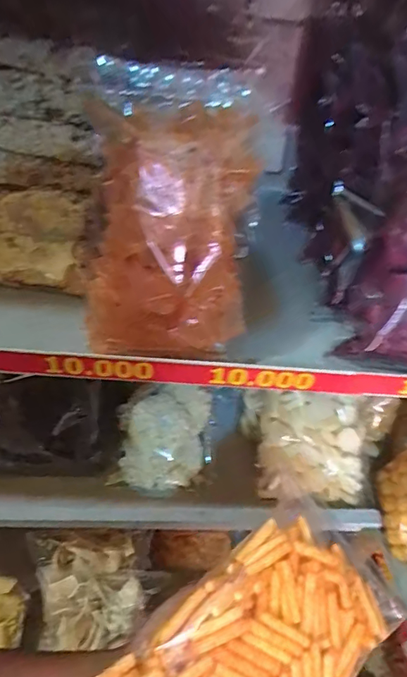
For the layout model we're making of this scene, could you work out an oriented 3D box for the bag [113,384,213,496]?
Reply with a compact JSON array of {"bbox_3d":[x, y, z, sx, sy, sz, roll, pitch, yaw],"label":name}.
[{"bbox_3d":[-0.058,0.148,0.670,0.135,0.046,0.159,2,83,-4],"label":"bag"}]

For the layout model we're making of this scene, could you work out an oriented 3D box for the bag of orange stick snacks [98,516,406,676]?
[{"bbox_3d":[0.043,0.255,0.369,0.237,0.060,0.138,-31,76,-22],"label":"bag of orange stick snacks"}]

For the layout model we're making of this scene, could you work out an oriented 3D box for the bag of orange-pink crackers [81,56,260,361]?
[{"bbox_3d":[-0.026,-0.088,0.354,0.123,0.213,0.060,5,22,1],"label":"bag of orange-pink crackers"}]

